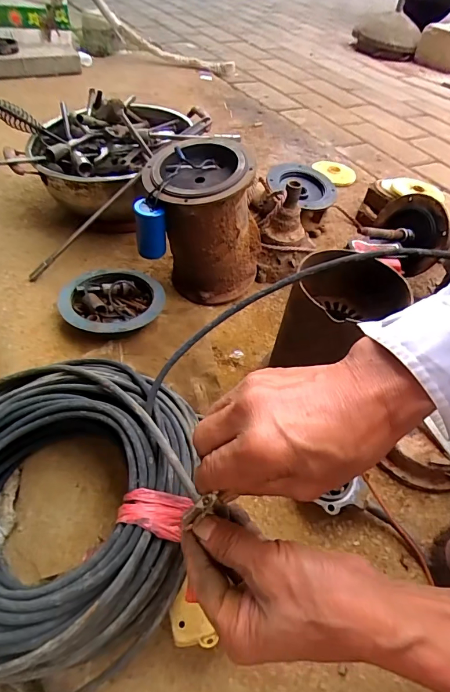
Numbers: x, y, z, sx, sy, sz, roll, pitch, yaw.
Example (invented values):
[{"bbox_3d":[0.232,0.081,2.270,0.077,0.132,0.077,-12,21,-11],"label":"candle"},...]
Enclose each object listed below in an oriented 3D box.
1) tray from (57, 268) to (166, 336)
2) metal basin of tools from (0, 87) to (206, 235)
[{"bbox_3d":[-0.170,-0.064,0.604,0.148,0.044,0.148,3,49,-3],"label":"tray"},{"bbox_3d":[-0.208,-0.358,0.758,0.324,0.200,0.317,3,49,-3],"label":"metal basin of tools"}]

